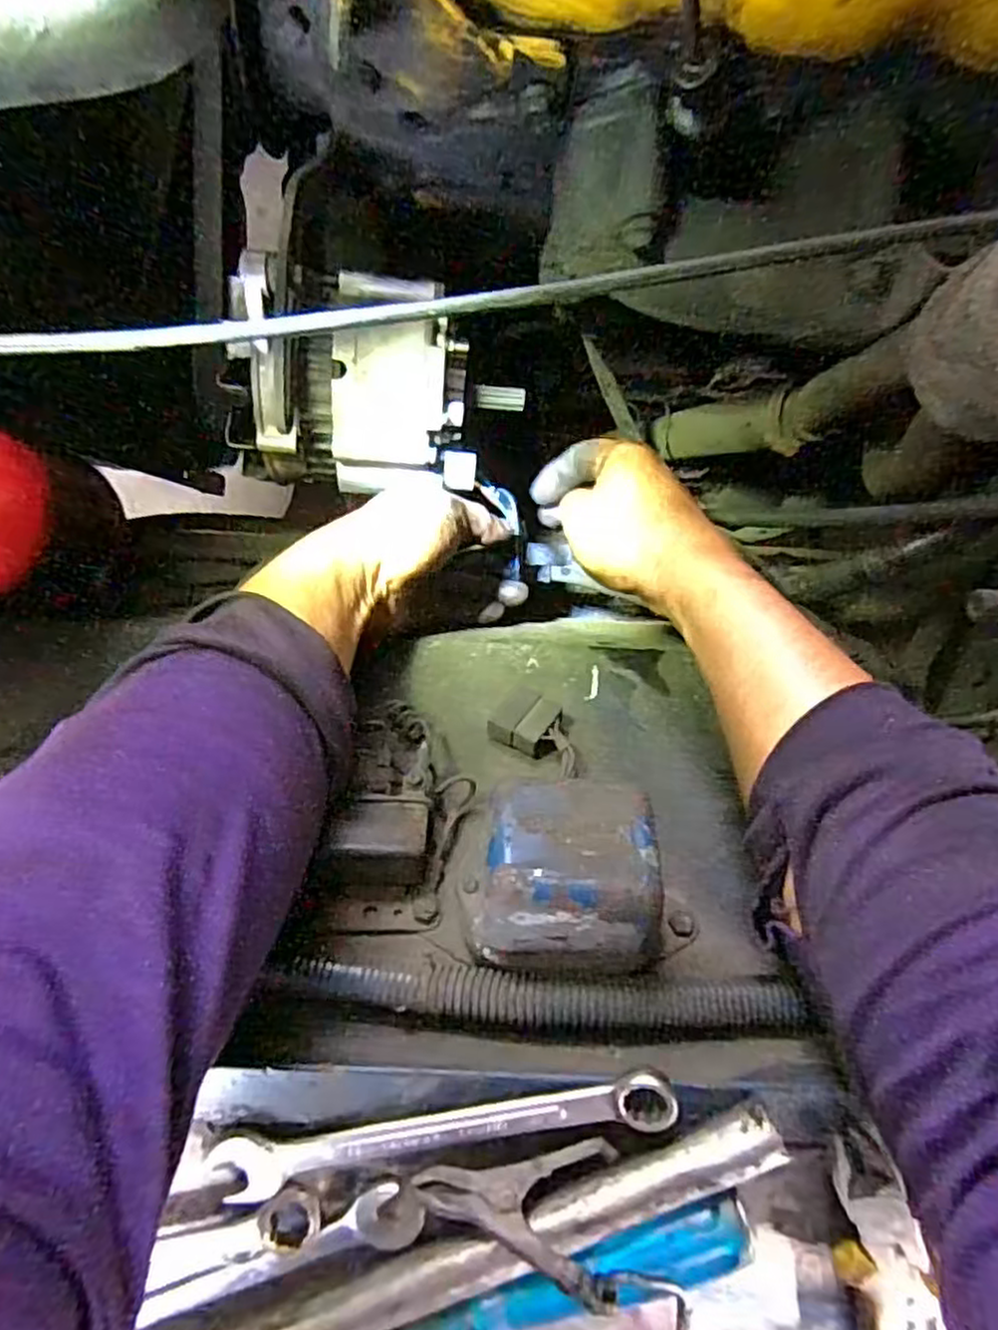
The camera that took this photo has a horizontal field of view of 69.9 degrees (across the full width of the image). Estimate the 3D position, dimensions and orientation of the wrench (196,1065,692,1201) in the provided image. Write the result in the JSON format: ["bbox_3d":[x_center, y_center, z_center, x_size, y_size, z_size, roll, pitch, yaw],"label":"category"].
[{"bbox_3d":[-0.021,0.171,0.257,0.168,0.013,0.023,-12,99,1],"label":"wrench"}]

